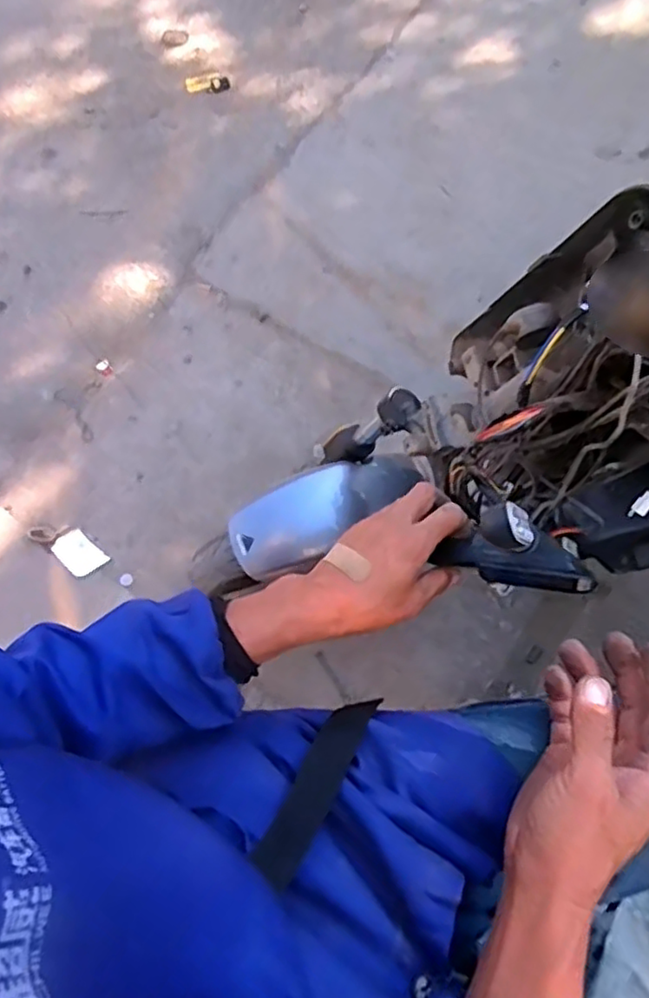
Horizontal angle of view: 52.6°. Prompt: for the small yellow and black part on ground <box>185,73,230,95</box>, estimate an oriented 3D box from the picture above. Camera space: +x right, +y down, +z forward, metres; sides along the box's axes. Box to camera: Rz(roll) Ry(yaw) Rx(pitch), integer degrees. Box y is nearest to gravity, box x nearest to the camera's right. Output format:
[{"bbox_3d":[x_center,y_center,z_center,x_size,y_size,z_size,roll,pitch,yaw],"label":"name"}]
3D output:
[{"bbox_3d":[-0.290,-1.031,1.633,0.103,0.014,0.071,-18,69,-4],"label":"small yellow and black part on ground"}]

